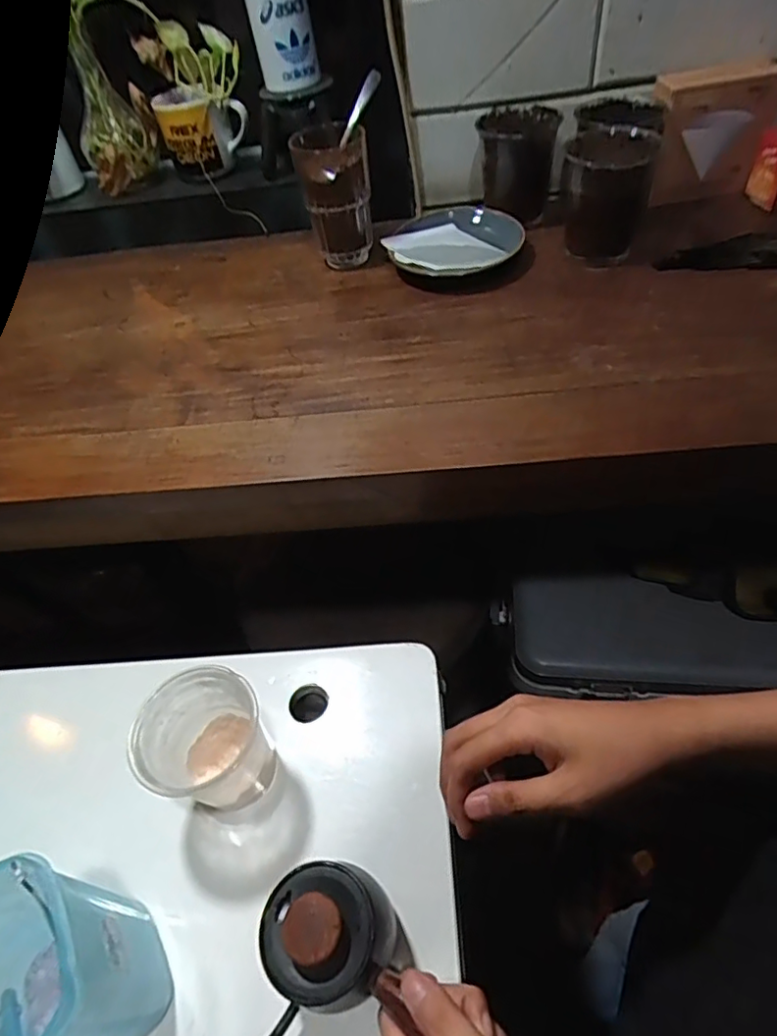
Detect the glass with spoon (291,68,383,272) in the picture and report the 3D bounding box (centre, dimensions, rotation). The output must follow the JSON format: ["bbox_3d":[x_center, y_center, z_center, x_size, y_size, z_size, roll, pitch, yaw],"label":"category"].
[{"bbox_3d":[-0.051,-0.362,0.629,0.091,0.158,0.082,-7,50,2],"label":"glass with spoon"}]

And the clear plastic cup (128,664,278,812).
[{"bbox_3d":[-0.139,0.180,0.450,0.077,0.109,0.083,-3,50,4],"label":"clear plastic cup"}]

